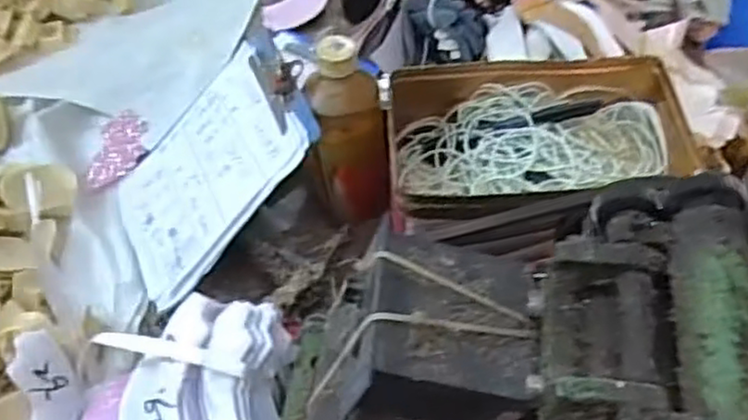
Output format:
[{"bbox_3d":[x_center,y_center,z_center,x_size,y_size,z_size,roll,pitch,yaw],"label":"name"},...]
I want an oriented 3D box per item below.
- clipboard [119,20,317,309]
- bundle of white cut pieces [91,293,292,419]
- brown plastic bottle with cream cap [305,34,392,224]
[{"bbox_3d":[-0.142,-0.037,0.605,0.221,0.013,0.157,-43,55,19],"label":"clipboard"},{"bbox_3d":[-0.134,0.136,0.504,0.136,0.093,0.117,4,53,4],"label":"bundle of white cut pieces"},{"bbox_3d":[-0.022,-0.061,0.590,0.060,0.169,0.071,-9,54,-5],"label":"brown plastic bottle with cream cap"}]

